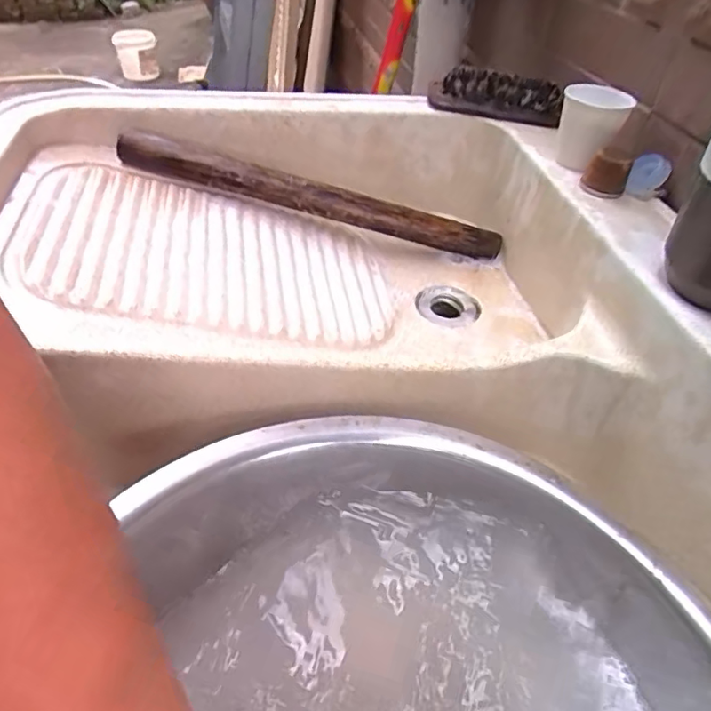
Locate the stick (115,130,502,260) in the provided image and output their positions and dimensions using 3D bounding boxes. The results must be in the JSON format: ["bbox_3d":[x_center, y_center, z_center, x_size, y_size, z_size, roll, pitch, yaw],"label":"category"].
[{"bbox_3d":[-0.043,-0.161,0.587,0.399,0.033,0.020,14,41,-7],"label":"stick"}]

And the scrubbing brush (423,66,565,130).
[{"bbox_3d":[0.149,-0.283,0.607,0.142,0.045,0.037,14,43,13],"label":"scrubbing brush"}]

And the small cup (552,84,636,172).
[{"bbox_3d":[0.218,-0.210,0.524,0.055,0.069,0.065,13,43,11],"label":"small cup"}]

